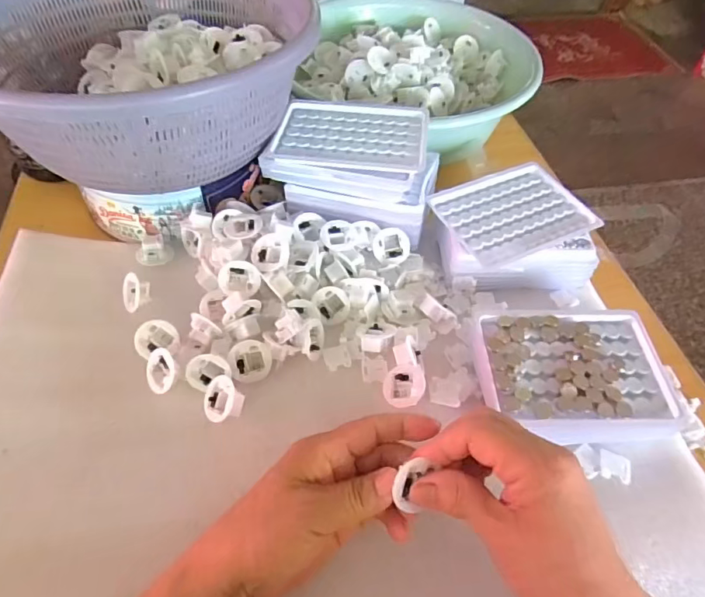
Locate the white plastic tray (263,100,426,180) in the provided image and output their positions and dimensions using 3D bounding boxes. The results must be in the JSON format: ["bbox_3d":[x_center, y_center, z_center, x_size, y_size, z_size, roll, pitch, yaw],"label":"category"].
[{"bbox_3d":[-0.001,-0.143,0.429,0.131,0.011,0.096,11,53,4],"label":"white plastic tray"}]

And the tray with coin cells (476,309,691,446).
[{"bbox_3d":[0.161,0.052,0.354,0.133,0.014,0.101,-1,54,-5],"label":"tray with coin cells"}]

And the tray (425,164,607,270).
[{"bbox_3d":[0.144,-0.080,0.443,0.128,0.007,0.095,-20,56,-17],"label":"tray"}]

